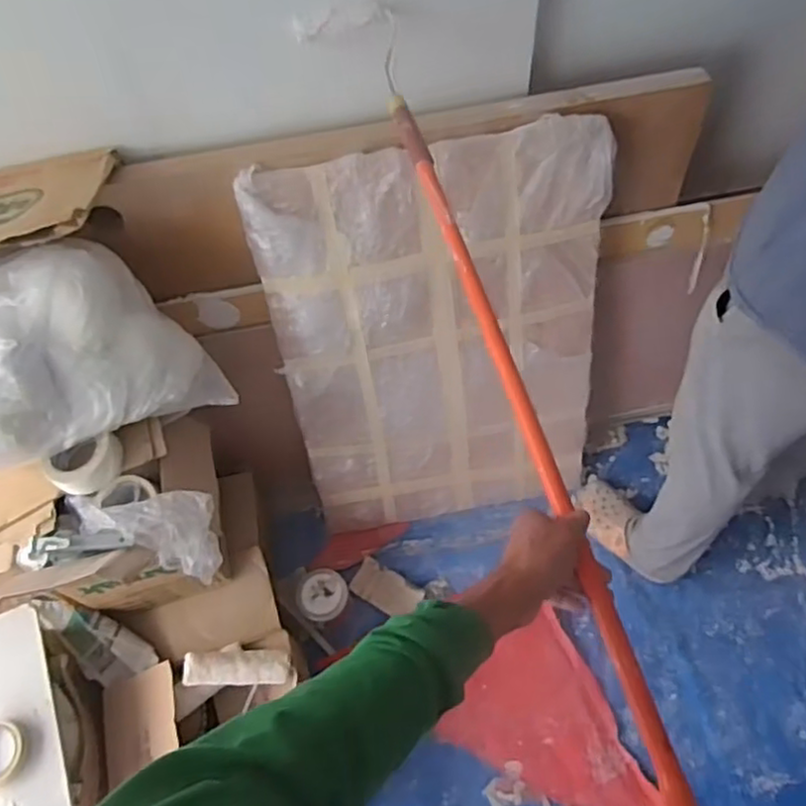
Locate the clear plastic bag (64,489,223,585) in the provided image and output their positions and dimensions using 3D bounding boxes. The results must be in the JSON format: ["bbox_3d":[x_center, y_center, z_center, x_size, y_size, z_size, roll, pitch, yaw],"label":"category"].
[{"bbox_3d":[-0.400,0.188,1.081,0.223,0.135,0.108,15,63,12],"label":"clear plastic bag"}]

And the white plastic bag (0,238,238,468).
[{"bbox_3d":[-0.573,-0.066,1.034,0.477,0.263,0.297,-29,63,-12],"label":"white plastic bag"}]

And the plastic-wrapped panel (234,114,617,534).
[{"bbox_3d":[0.078,-0.077,1.330,0.614,0.849,0.046,-10,39,-3],"label":"plastic-wrapped panel"}]

